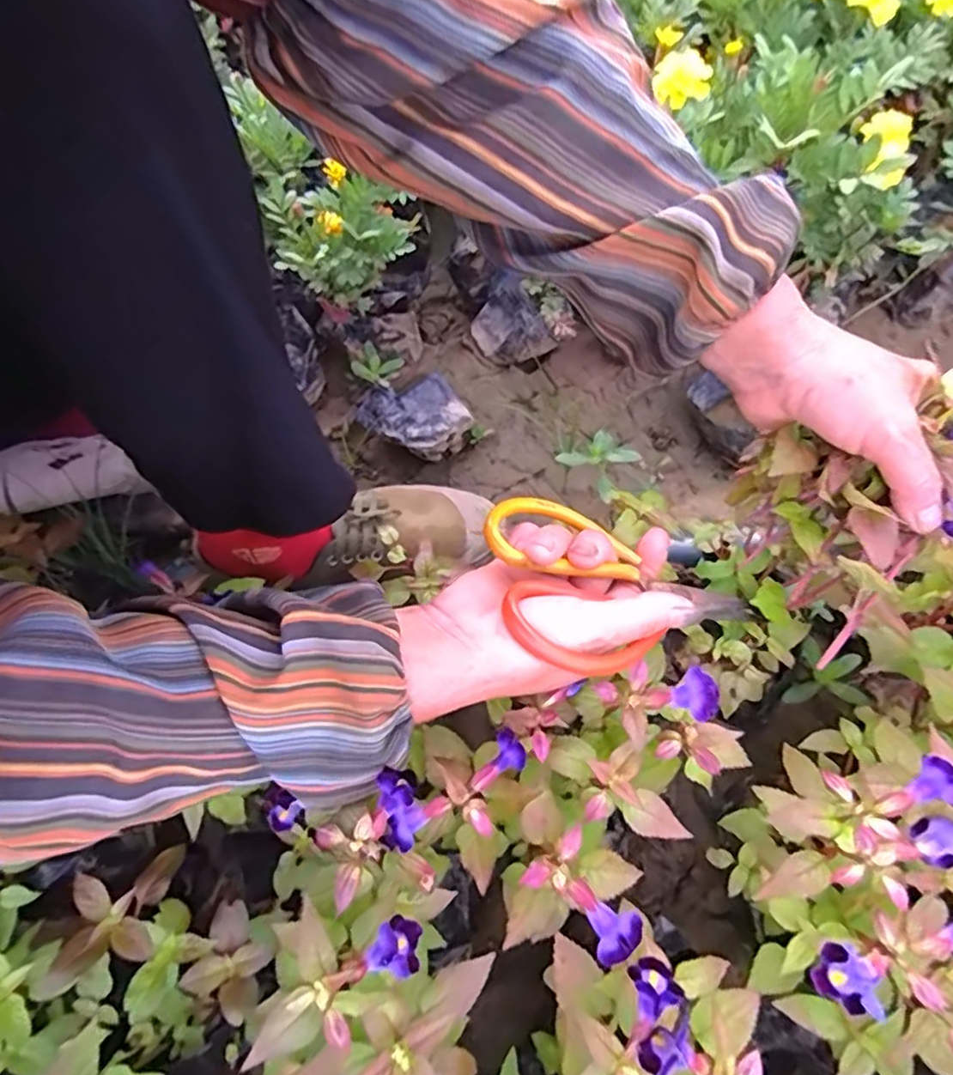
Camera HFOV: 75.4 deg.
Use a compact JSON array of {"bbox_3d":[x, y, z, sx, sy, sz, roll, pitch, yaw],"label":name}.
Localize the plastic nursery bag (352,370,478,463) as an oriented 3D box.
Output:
[{"bbox_3d":[-0.048,-0.108,0.544,0.089,0.048,0.076,-42,71,-17],"label":"plastic nursery bag"}]

